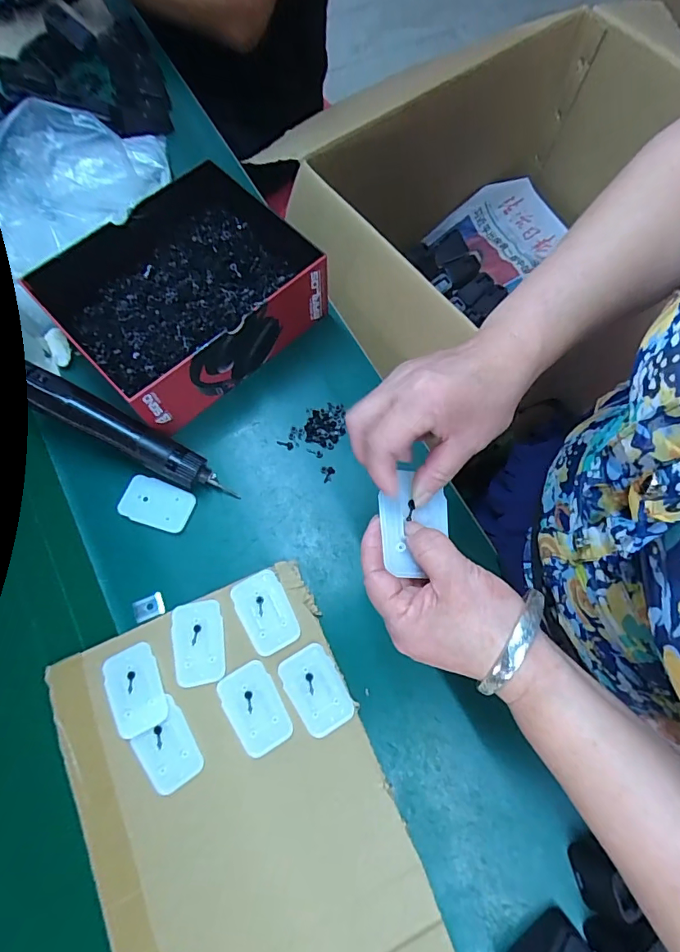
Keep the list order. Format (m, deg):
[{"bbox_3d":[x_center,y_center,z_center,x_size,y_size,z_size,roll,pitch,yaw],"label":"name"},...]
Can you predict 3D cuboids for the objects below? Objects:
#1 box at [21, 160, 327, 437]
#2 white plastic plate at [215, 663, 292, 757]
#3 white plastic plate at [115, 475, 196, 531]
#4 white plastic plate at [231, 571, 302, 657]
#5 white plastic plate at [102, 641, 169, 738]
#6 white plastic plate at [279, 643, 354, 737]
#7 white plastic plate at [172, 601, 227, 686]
[{"bbox_3d":[-0.172,-0.198,0.514,0.234,0.085,0.212,-41,77,-17],"label":"box"},{"bbox_3d":[-0.073,0.200,0.406,0.044,0.004,0.070,-30,73,-11],"label":"white plastic plate"},{"bbox_3d":[-0.184,0.027,0.473,0.068,0.007,0.044,18,71,5],"label":"white plastic plate"},{"bbox_3d":[-0.069,0.125,0.434,0.046,0.004,0.070,-27,73,-10],"label":"white plastic plate"},{"bbox_3d":[-0.178,0.185,0.409,0.044,0.006,0.069,-24,72,-9],"label":"white plastic plate"},{"bbox_3d":[-0.022,0.187,0.413,0.046,0.005,0.069,-29,73,-11],"label":"white plastic plate"},{"bbox_3d":[-0.128,0.149,0.424,0.044,0.005,0.070,-10,71,-5],"label":"white plastic plate"}]

